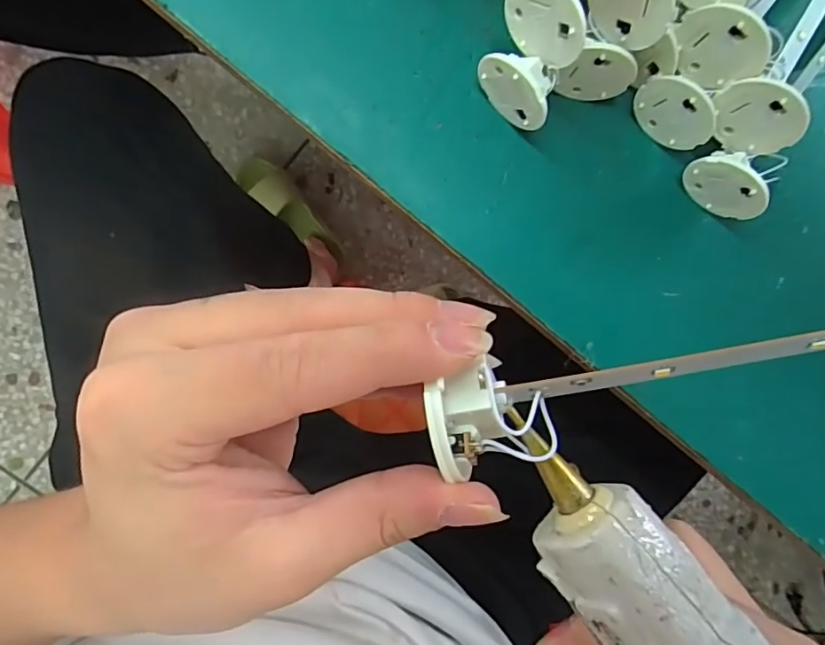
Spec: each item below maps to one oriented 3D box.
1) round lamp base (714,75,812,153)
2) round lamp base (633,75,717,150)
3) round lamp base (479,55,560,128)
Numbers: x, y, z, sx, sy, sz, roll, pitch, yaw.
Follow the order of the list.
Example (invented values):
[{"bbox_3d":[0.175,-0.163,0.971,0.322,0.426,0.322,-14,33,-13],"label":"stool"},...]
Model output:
[{"bbox_3d":[0.150,-0.089,0.232,0.038,0.036,0.009,36,88,-6],"label":"round lamp base"},{"bbox_3d":[0.124,-0.100,0.252,0.038,0.035,0.008,40,75,17],"label":"round lamp base"},{"bbox_3d":[0.049,-0.108,0.243,0.038,0.033,0.019,45,87,-5],"label":"round lamp base"}]

